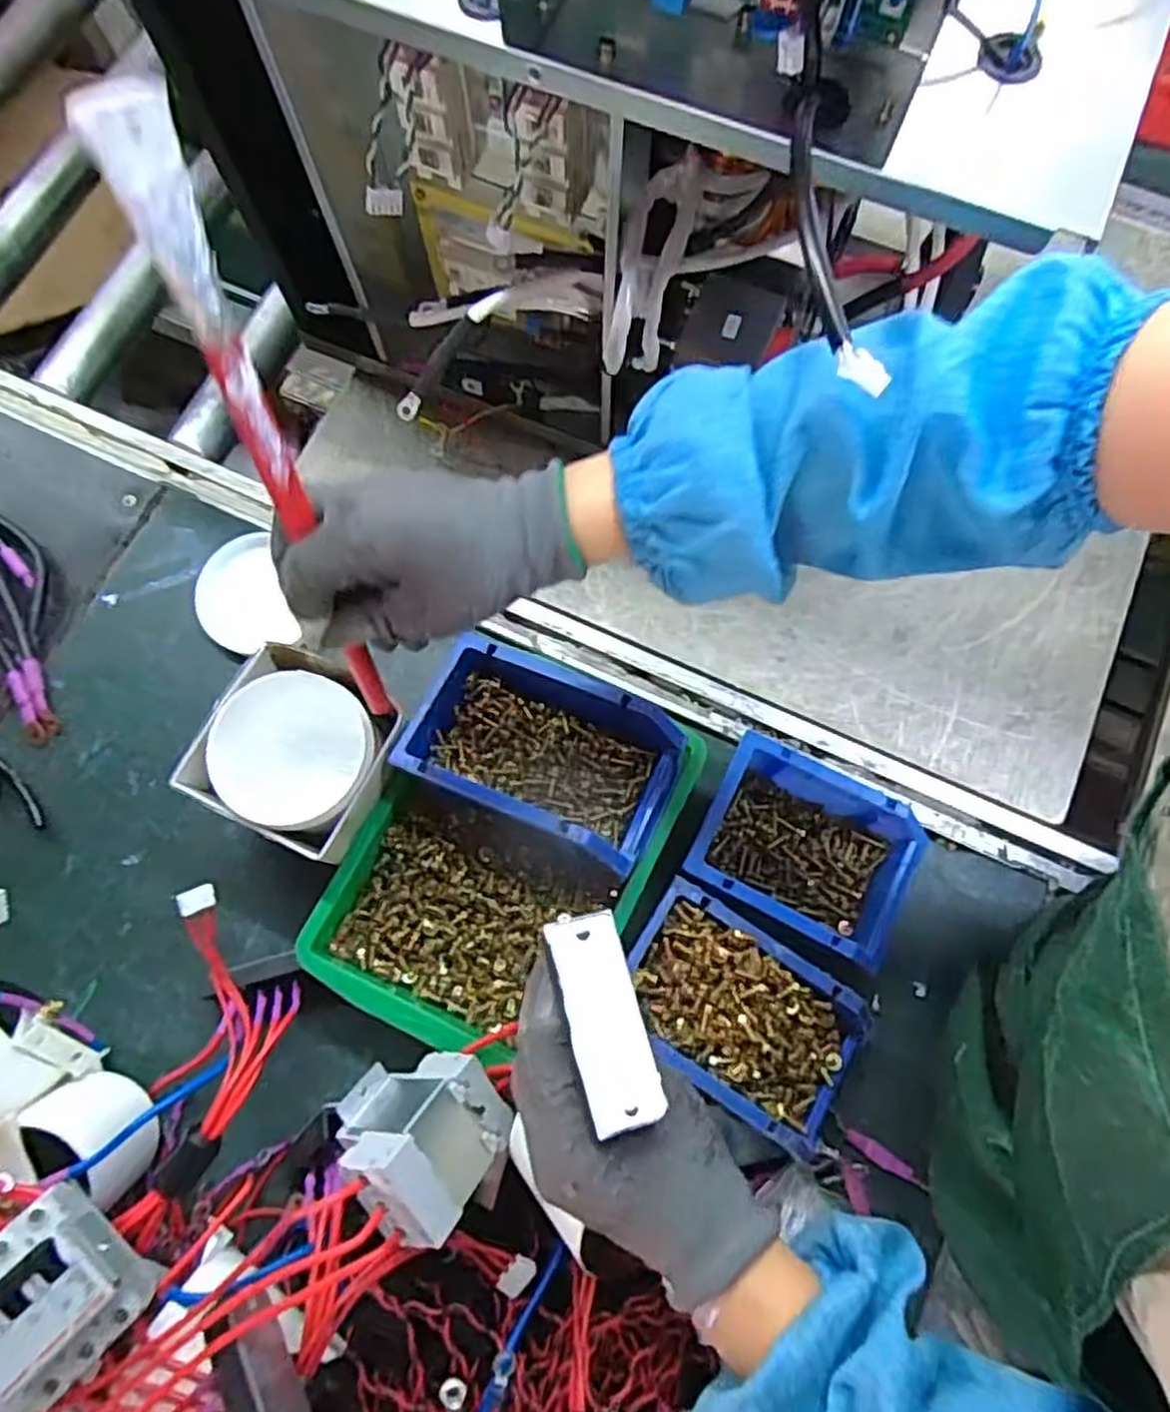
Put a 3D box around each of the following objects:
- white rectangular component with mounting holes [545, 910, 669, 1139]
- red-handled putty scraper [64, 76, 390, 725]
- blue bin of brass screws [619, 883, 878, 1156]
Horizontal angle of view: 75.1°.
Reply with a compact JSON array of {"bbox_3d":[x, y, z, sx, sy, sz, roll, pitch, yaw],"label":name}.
[{"bbox_3d":[0.010,0.126,0.315,0.027,0.007,0.080,-14,65,-4],"label":"white rectangular component with mounting holes"},{"bbox_3d":[-0.125,-0.090,0.323,0.020,0.277,0.017,-9,52,-3],"label":"red-handled putty scraper"},{"bbox_3d":[0.101,0.198,0.491,0.156,0.062,0.096,32,77,8],"label":"blue bin of brass screws"}]

